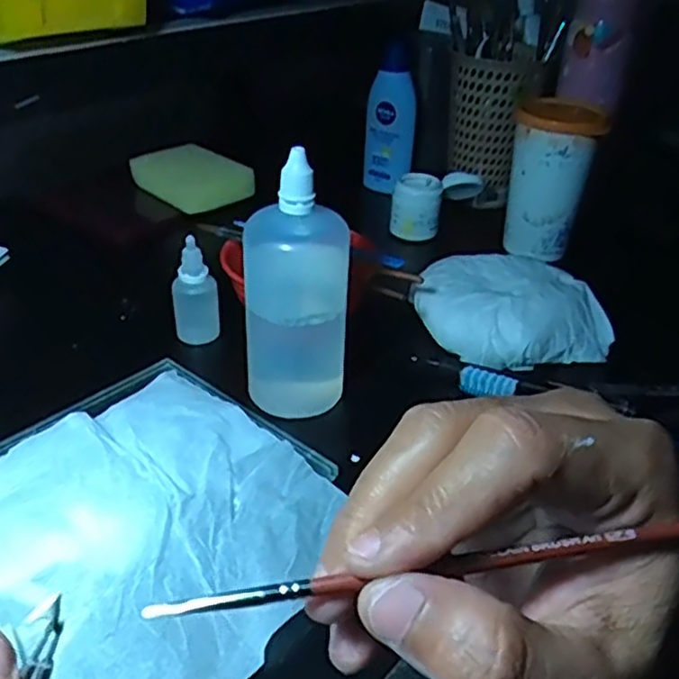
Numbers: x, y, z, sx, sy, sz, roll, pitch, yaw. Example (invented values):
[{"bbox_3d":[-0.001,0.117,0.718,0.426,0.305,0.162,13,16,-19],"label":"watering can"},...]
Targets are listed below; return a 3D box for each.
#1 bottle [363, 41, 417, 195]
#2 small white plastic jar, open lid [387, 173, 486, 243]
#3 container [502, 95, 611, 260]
[{"bbox_3d":[0.051,-0.219,0.708,0.048,0.142,0.031,5,33,0],"label":"bottle"},{"bbox_3d":[0.088,-0.123,0.650,0.078,0.051,0.048,7,33,4],"label":"small white plastic jar, open lid"},{"bbox_3d":[0.181,-0.139,0.617,0.069,0.119,0.073,14,35,15],"label":"container"}]

